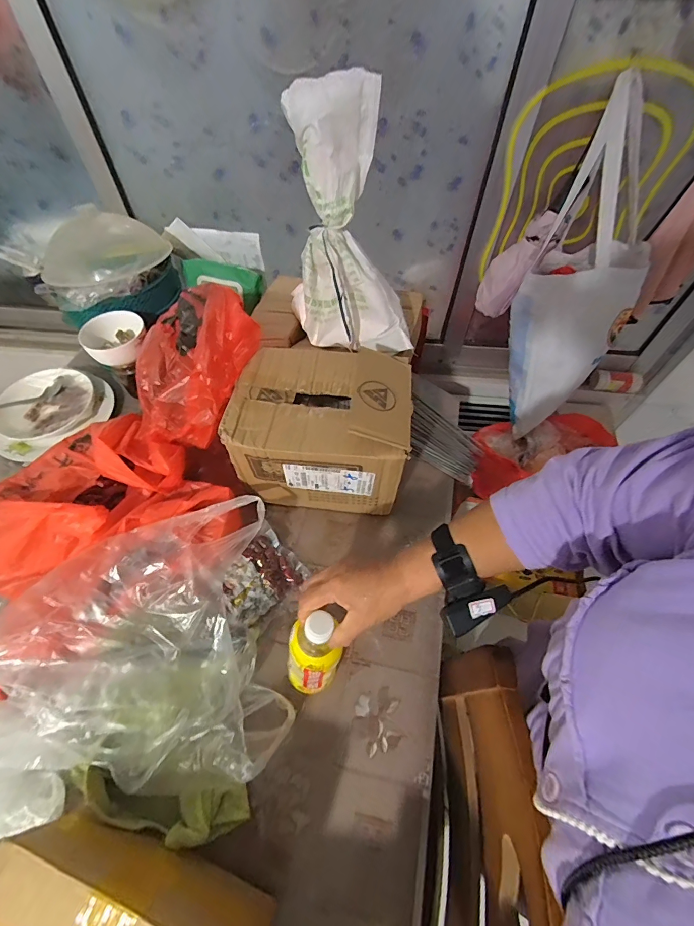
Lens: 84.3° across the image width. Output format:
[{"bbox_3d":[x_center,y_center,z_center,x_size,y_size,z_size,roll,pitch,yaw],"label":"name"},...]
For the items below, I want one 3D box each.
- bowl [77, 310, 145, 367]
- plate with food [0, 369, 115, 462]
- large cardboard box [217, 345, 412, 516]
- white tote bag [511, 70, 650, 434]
[{"bbox_3d":[-0.428,-0.228,0.710,0.108,0.055,0.108,0,57,-1],"label":"bowl"},{"bbox_3d":[-0.591,-0.114,0.758,0.211,0.045,0.186,-39,65,-23],"label":"plate with food"},{"bbox_3d":[-0.035,-0.043,0.614,0.259,0.212,0.186,6,57,3],"label":"large cardboard box"},{"bbox_3d":[0.439,-0.333,0.746,0.190,0.558,0.138,12,24,7],"label":"white tote bag"}]

